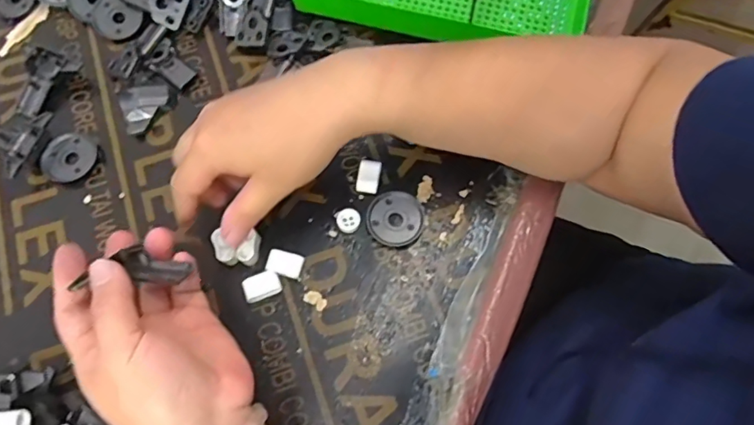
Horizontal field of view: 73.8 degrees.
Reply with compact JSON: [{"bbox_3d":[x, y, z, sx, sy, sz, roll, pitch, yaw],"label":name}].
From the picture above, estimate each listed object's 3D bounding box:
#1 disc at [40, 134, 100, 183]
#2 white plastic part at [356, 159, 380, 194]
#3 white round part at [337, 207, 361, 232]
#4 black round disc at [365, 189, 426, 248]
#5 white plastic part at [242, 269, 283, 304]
[{"bbox_3d":[-0.251,-0.044,0.409,0.039,0.007,0.041,0,71,1],"label":"disc"},{"bbox_3d":[-0.006,-0.030,0.396,0.017,0.011,0.029,9,71,4],"label":"white plastic part"},{"bbox_3d":[-0.022,0.006,0.388,0.018,0.004,0.020,-9,71,-2],"label":"white round part"},{"bbox_3d":[0.015,0.004,0.388,0.043,0.006,0.043,0,71,1],"label":"black round disc"},{"bbox_3d":[-0.084,0.054,0.369,0.026,0.010,0.020,-25,72,-8],"label":"white plastic part"}]

